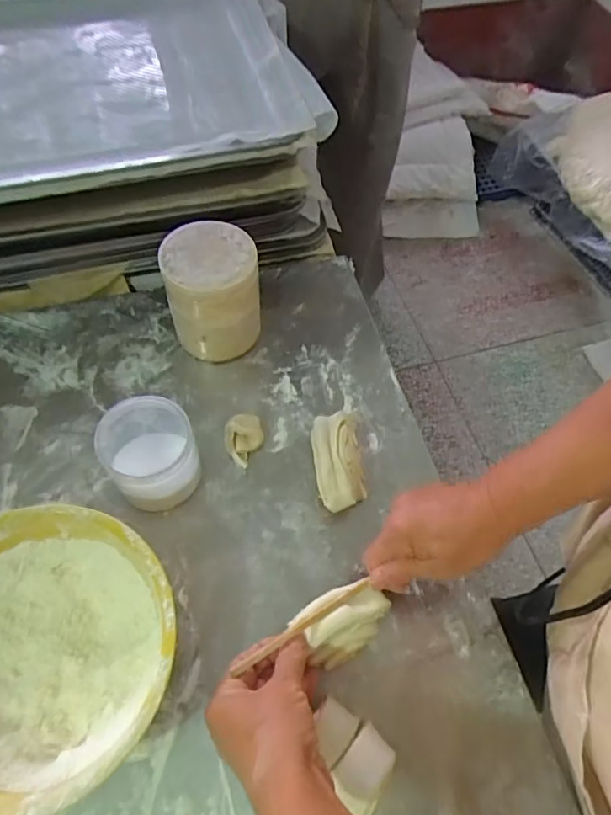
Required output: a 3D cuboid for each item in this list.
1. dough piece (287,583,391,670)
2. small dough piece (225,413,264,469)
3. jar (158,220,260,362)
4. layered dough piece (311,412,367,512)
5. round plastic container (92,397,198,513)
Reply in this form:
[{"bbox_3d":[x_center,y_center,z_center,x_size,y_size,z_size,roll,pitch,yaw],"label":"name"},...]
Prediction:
[{"bbox_3d":[0.032,0.180,0.456,0.075,0.032,0.052,-27,65,-17],"label":"dough piece"},{"bbox_3d":[-0.063,0.033,0.561,0.039,0.028,0.052,-7,61,-7],"label":"small dough piece"},{"bbox_3d":[-0.101,-0.123,0.601,0.095,0.129,0.092,1,60,-2],"label":"jar"},{"bbox_3d":[0.034,0.049,0.546,0.052,0.051,0.111,-2,60,-4],"label":"layered dough piece"},{"bbox_3d":[-0.146,0.047,0.516,0.078,0.091,0.079,1,60,-2],"label":"round plastic container"}]

